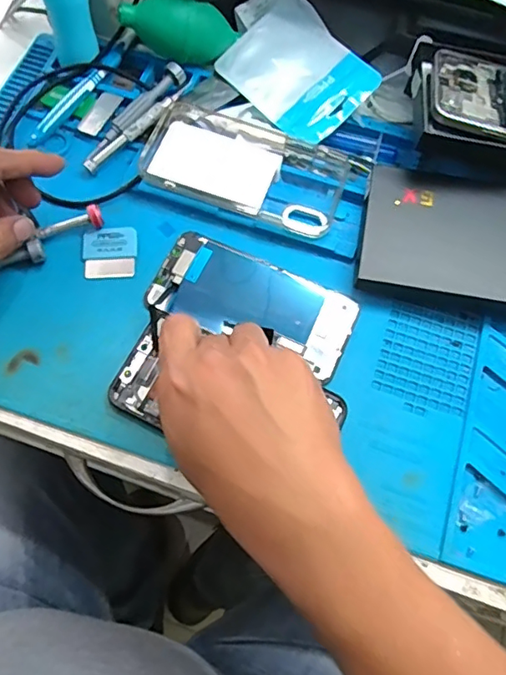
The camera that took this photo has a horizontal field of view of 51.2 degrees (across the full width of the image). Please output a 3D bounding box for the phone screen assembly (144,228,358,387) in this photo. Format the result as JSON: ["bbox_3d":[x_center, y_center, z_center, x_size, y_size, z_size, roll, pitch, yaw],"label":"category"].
[{"bbox_3d":[0.001,-0.026,0.386,0.144,0.010,0.068,22,73,6],"label":"phone screen assembly"}]

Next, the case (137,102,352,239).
[{"bbox_3d":[-0.004,-0.136,0.413,0.153,0.014,0.085,19,69,5],"label":"case"}]

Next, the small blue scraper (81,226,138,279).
[{"bbox_3d":[-0.106,-0.063,0.392,0.039,0.004,0.041,-3,69,-3],"label":"small blue scraper"}]

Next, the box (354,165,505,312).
[{"bbox_3d":[0.172,-0.072,0.394,0.179,0.019,0.105,9,69,1],"label":"box"}]

